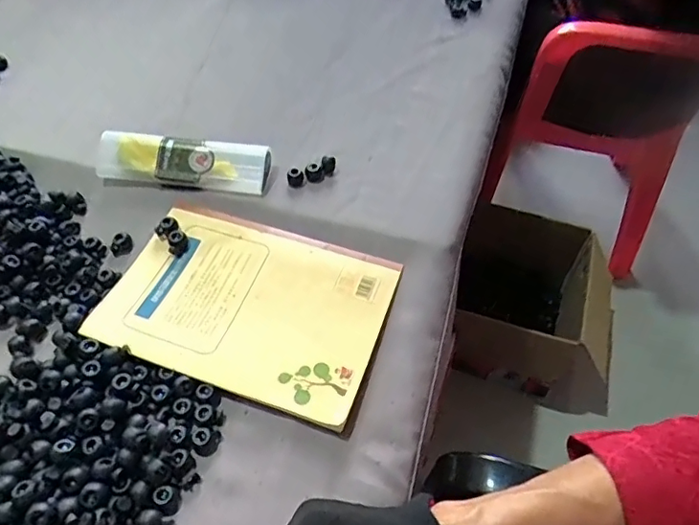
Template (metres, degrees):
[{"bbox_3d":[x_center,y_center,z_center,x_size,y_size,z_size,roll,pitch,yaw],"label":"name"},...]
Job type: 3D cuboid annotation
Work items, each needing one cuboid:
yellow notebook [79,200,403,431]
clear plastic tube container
[{"bbox_3d":[-0.076,0.028,0.424,0.203,0.004,0.140,16,55,12],"label":"yellow notebook"},{"bbox_3d":[-0.147,-0.087,0.491,0.154,0.029,0.036,7,54,6],"label":"clear plastic tube container"}]

